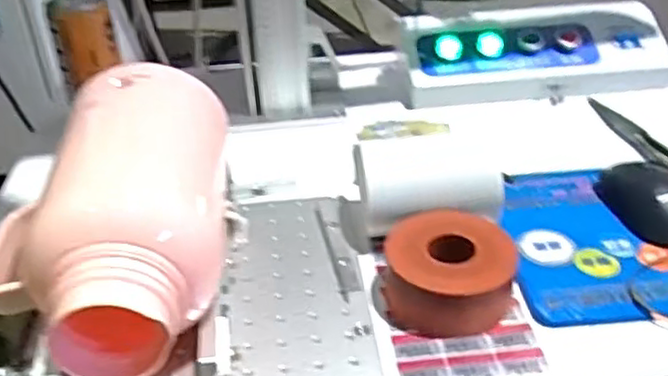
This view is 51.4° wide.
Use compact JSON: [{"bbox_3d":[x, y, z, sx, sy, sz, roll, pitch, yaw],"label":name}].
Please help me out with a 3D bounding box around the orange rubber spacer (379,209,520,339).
[{"bbox_3d":[0.089,0.064,0.535,0.099,0.046,0.093,2,34,7],"label":"orange rubber spacer"}]

